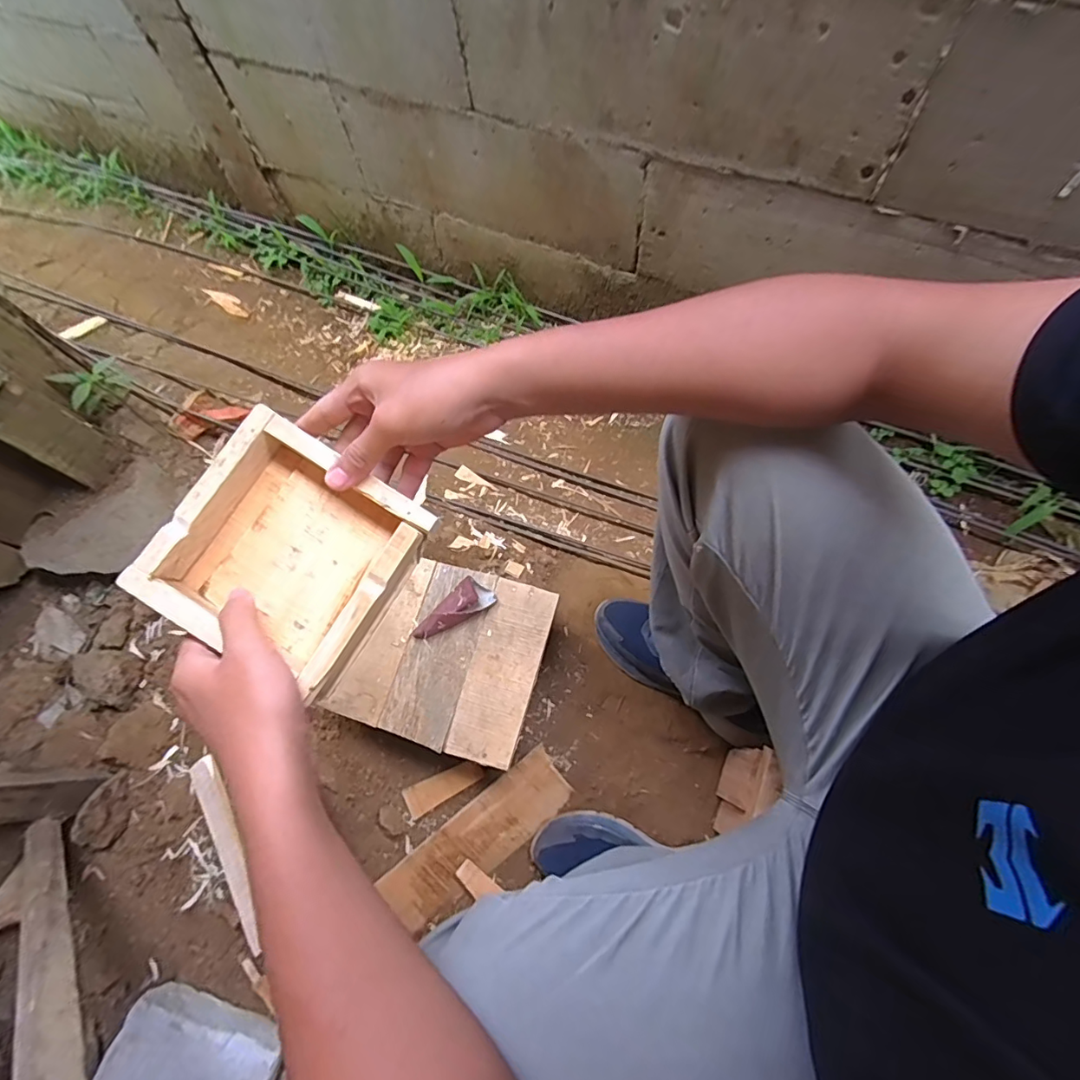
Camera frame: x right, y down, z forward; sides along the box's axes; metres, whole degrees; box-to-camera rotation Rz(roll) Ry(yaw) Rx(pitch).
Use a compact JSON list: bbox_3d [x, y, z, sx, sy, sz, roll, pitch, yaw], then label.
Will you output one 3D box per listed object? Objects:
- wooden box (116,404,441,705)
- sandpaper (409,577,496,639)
[{"bbox_3d":[-0.176,0.012,0.371,0.154,0.050,0.153,33,79,3],"label":"wooden box"},{"bbox_3d":[-0.122,0.095,0.714,0.118,0.023,0.045,-33,71,-11],"label":"sandpaper"}]

